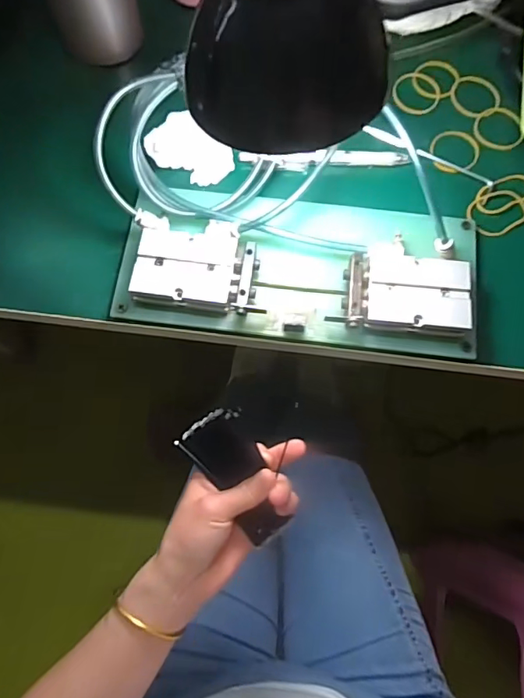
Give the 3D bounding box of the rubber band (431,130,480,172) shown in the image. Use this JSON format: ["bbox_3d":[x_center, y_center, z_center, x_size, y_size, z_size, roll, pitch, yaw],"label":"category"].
[{"bbox_3d":[0.170,-0.174,0.434,0.042,0.004,0.049,25,76,8],"label":"rubber band"}]

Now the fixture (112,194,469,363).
[{"bbox_3d":[0.029,-0.064,0.387,0.265,0.033,0.113,6,74,3],"label":"fixture"}]

